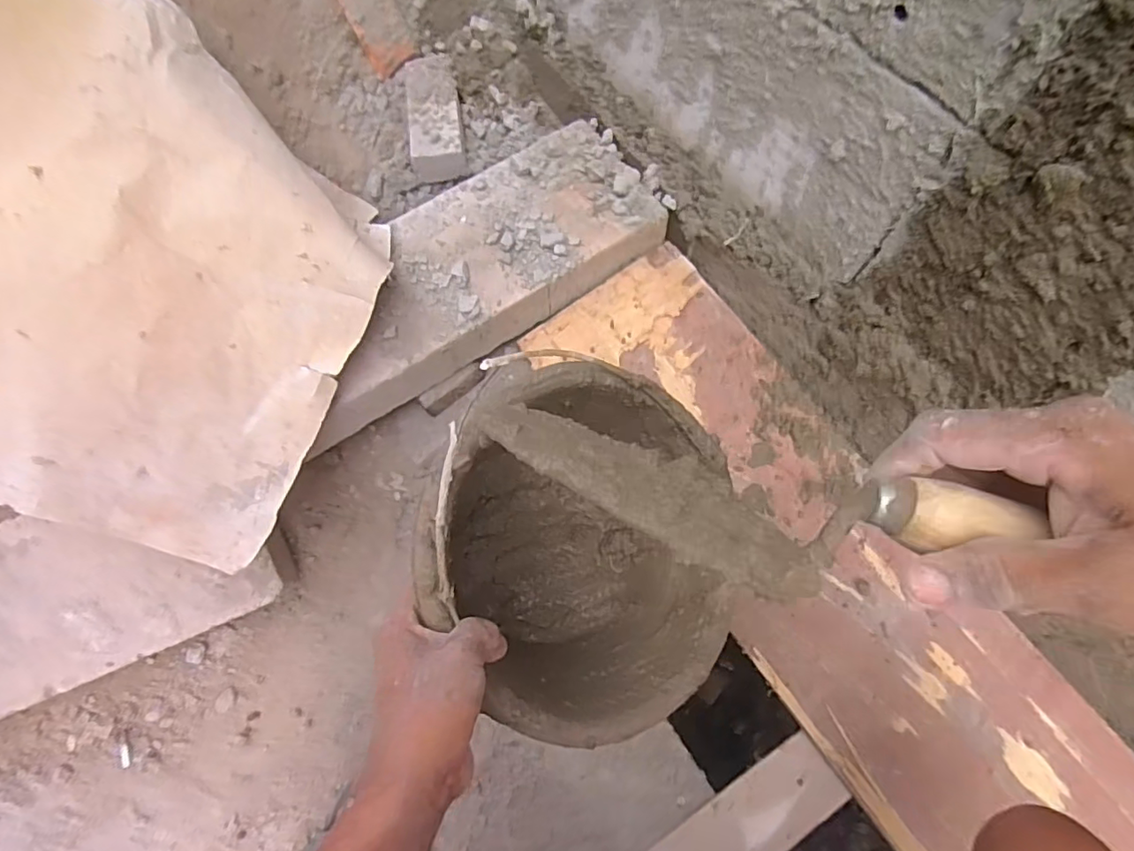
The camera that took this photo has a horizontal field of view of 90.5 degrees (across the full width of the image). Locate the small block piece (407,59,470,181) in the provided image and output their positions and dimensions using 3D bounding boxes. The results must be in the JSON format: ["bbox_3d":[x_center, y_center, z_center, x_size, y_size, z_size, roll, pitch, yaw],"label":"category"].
[{"bbox_3d":[-0.199,-0.469,0.842,0.079,0.042,0.197,-6,84,-5],"label":"small block piece"}]

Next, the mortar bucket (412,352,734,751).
[{"bbox_3d":[-0.004,0.094,0.478,0.245,0.220,0.245,4,82,-29],"label":"mortar bucket"}]

